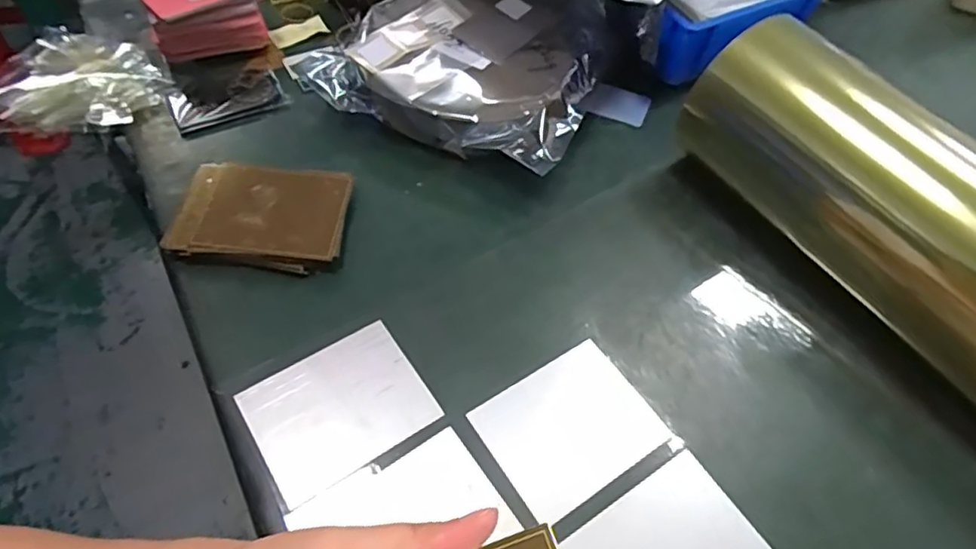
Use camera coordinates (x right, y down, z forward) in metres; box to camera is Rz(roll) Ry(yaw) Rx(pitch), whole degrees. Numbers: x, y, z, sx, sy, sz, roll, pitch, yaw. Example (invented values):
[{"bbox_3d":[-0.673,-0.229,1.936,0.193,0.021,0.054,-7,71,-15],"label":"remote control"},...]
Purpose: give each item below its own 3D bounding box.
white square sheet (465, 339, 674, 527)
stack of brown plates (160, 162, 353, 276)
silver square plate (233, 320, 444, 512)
[{"bbox_3d":[0.049,0.092,0.364,0.096,0.005,0.079,-27,62,-20],"label":"white square sheet"},{"bbox_3d":[-0.163,-0.044,0.433,0.116,0.016,0.086,7,56,0],"label":"stack of brown plates"},{"bbox_3d":[-0.090,0.080,0.362,0.099,0.004,0.079,-28,63,-21],"label":"silver square plate"}]

